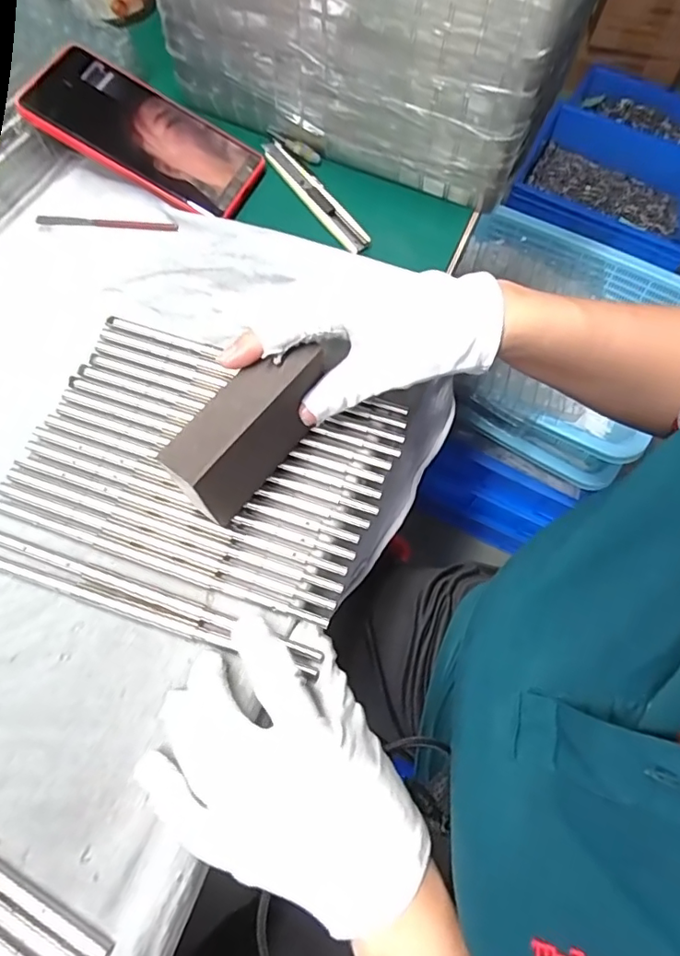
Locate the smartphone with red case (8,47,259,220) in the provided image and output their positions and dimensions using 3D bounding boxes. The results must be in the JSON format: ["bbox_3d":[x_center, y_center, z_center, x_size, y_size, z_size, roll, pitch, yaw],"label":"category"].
[{"bbox_3d":[-0.142,-0.252,0.402,0.159,0.014,0.076,25,70,-10],"label":"smartphone with red case"}]

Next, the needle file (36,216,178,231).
[{"bbox_3d":[-0.173,-0.190,0.405,0.106,0.004,0.007,5,69,2],"label":"needle file"}]

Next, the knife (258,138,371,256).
[{"bbox_3d":[-0.019,-0.216,0.417,0.017,0.013,0.124,-34,72,-12],"label":"knife"}]

